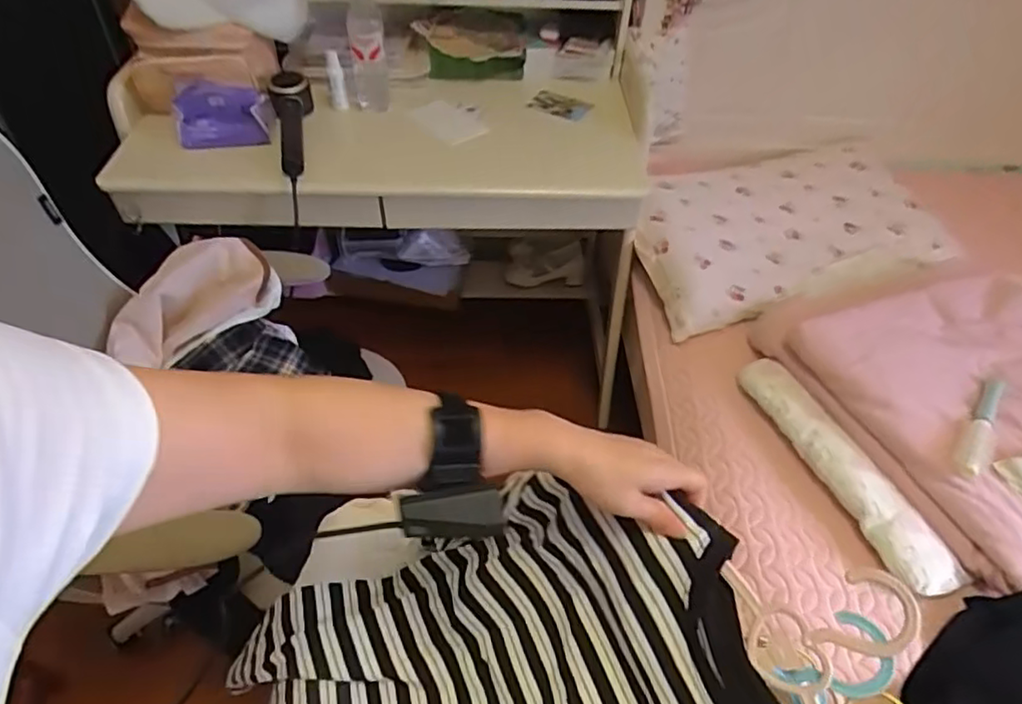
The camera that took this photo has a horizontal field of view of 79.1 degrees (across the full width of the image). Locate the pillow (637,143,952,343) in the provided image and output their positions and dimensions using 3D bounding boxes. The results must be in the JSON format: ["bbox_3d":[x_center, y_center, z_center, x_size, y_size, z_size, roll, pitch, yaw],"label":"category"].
[{"bbox_3d":[0.556,-0.246,1.293,0.586,0.119,0.391,-6,49,-8],"label":"pillow"}]

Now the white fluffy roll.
[{"bbox_3d":[0.506,0.162,0.950,0.075,0.047,0.422,-18,52,-17],"label":"white fluffy roll"}]

